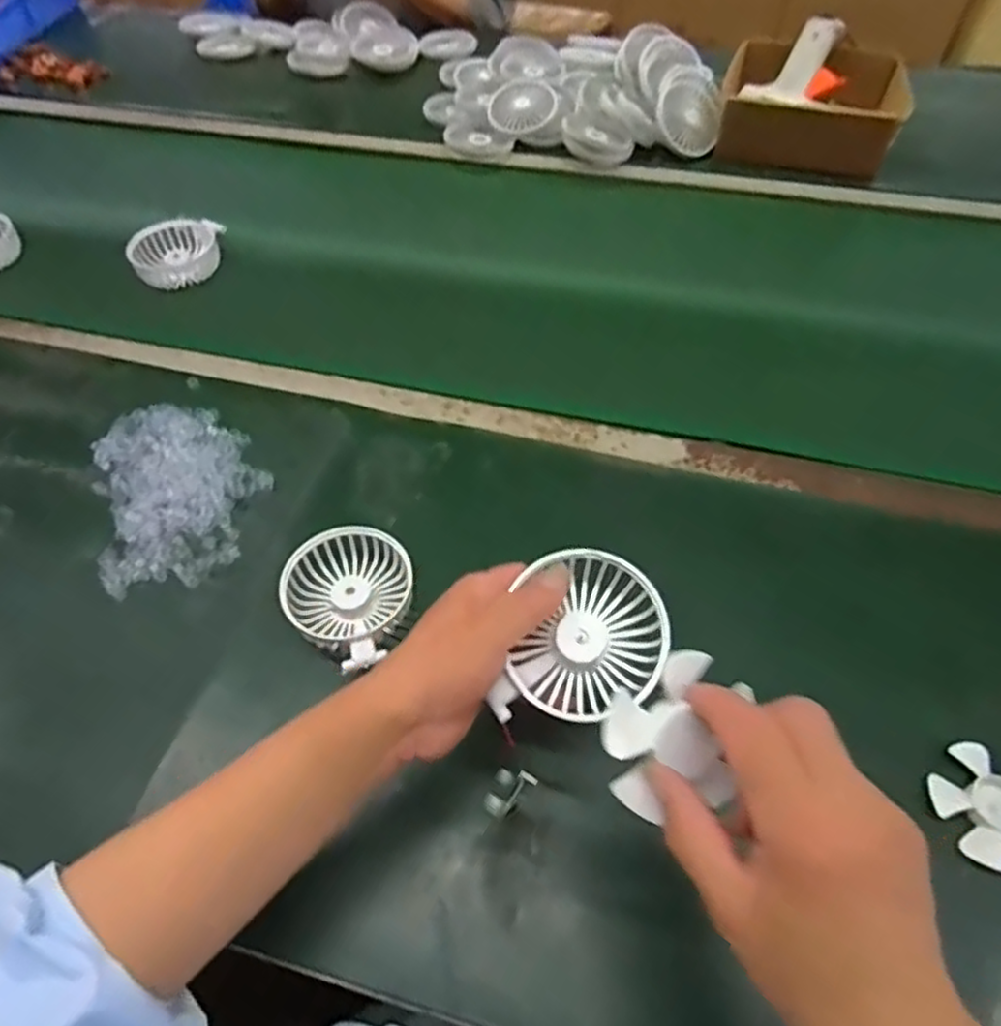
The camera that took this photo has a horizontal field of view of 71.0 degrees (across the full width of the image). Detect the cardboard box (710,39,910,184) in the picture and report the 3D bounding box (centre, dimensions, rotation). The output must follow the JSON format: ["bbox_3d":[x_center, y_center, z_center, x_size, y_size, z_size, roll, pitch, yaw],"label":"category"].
[{"bbox_3d":[0.387,-0.504,0.874,0.209,0.063,0.206,13,54,11],"label":"cardboard box"}]

